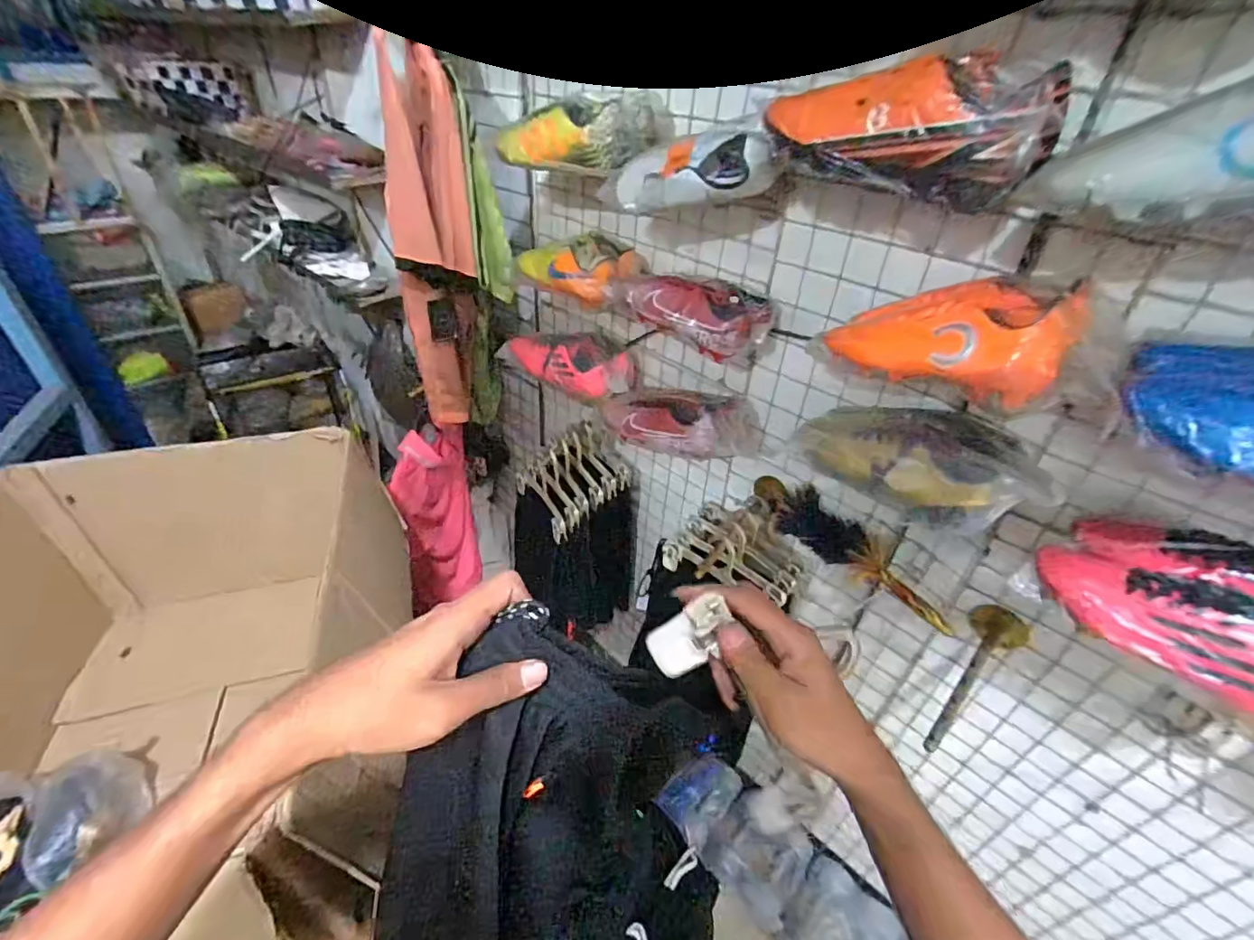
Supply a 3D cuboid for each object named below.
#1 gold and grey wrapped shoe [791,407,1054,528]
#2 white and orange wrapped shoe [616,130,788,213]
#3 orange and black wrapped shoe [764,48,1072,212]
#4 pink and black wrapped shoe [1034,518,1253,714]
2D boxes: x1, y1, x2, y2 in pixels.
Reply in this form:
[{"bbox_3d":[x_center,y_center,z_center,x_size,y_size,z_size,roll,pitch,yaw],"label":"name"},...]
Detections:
[{"bbox_3d":[0.371,-0.019,0.678,0.268,0.086,0.141,29,43,30],"label":"gold and grey wrapped shoe"},{"bbox_3d":[0.093,-0.411,0.734,0.245,0.079,0.098,13,35,35],"label":"white and orange wrapped shoe"},{"bbox_3d":[0.286,-0.352,0.548,0.255,0.109,0.122,32,45,33],"label":"orange and black wrapped shoe"},{"bbox_3d":[0.572,0.133,0.523,0.132,0.094,0.245,-19,42,-27],"label":"pink and black wrapped shoe"}]

